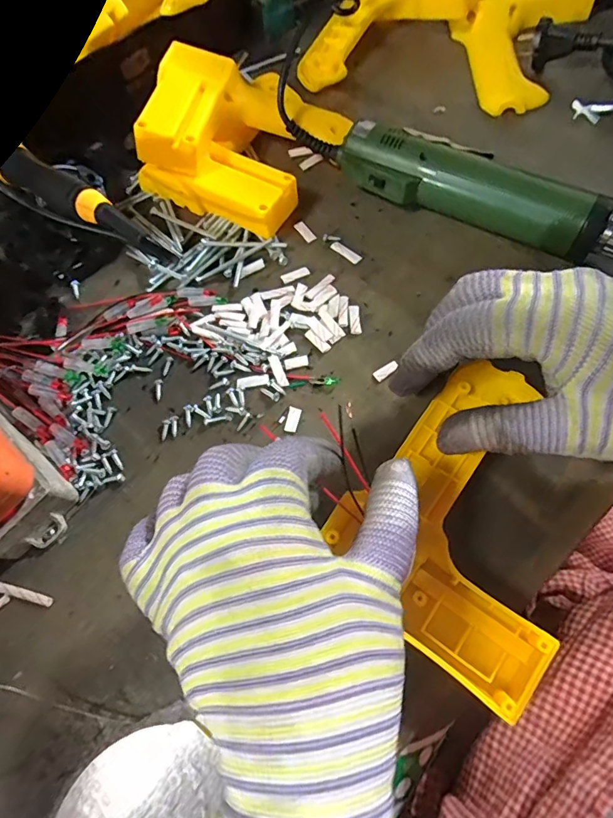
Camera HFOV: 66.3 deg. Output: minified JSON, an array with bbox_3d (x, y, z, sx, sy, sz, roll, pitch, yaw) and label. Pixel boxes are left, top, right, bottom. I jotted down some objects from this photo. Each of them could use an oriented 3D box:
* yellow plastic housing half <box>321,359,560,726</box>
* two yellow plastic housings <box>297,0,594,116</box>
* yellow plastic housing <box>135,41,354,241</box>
[{"bbox_3d":[0.093,0.057,0.243,0.119,0.031,0.136,40,77,15],"label":"yellow plastic housing half"},{"bbox_3d":[0.123,-0.338,0.402,0.229,0.039,0.162,14,70,9],"label":"two yellow plastic housings"},{"bbox_3d":[-0.048,-0.211,0.353,0.132,0.060,0.135,23,72,12],"label":"yellow plastic housing"}]

